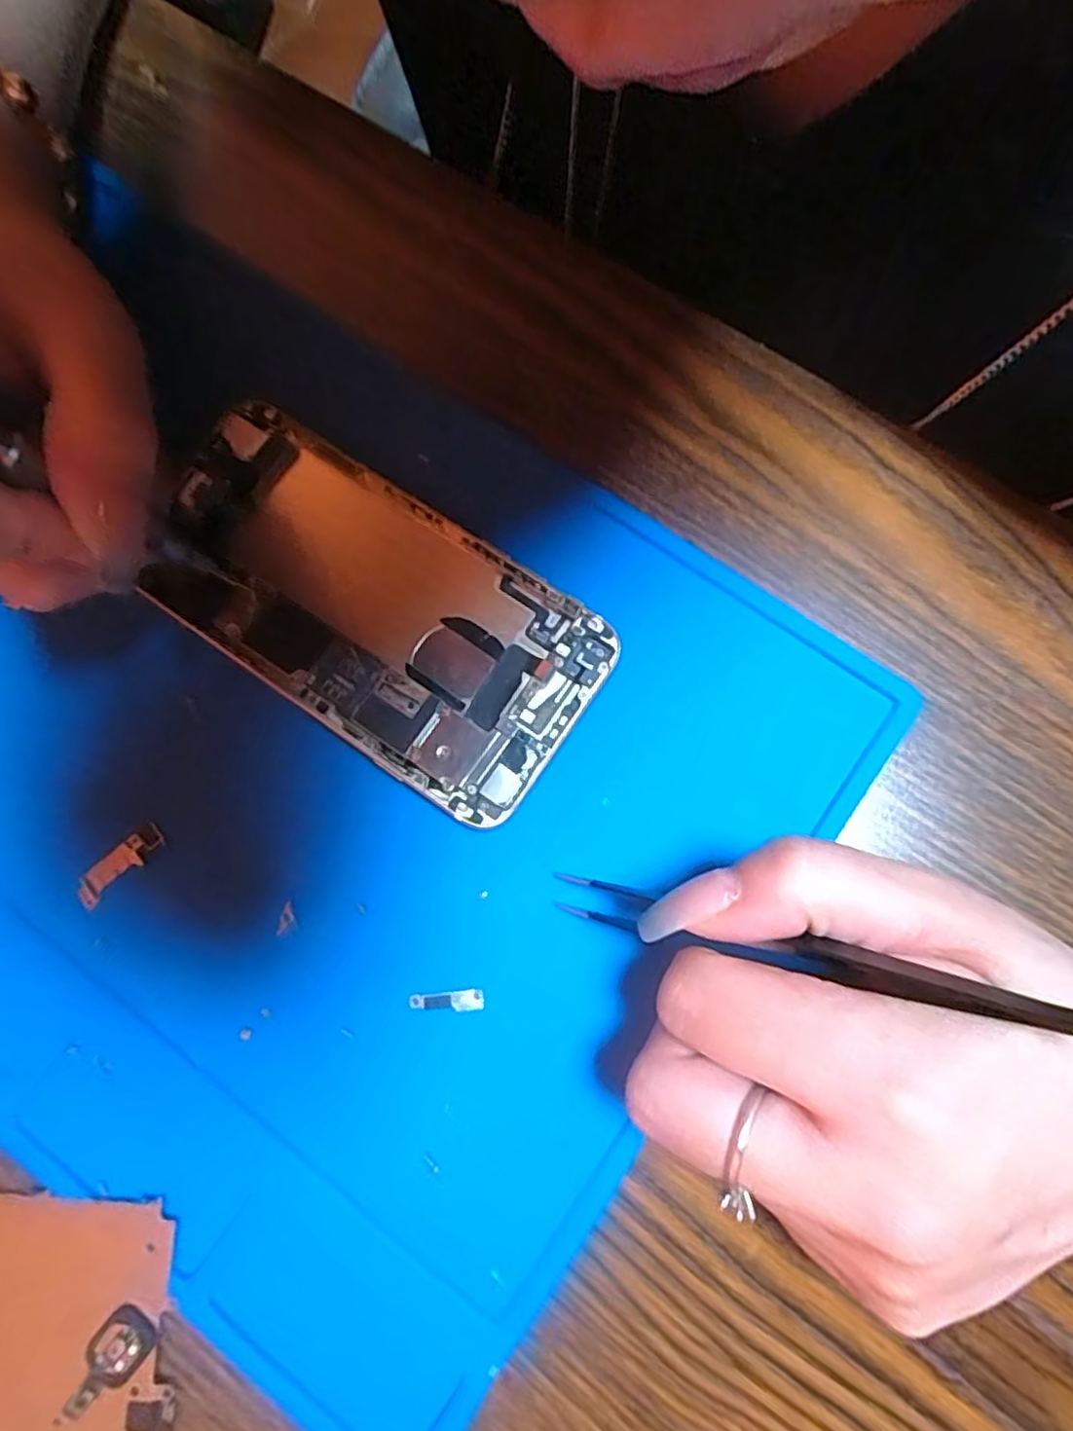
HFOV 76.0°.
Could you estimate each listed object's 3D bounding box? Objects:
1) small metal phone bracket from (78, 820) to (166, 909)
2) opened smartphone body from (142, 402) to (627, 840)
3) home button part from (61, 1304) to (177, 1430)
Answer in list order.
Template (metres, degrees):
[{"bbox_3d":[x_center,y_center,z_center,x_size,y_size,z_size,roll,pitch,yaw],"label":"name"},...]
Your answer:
[{"bbox_3d":[-0.111,0.039,0.181,0.026,0.004,0.008,-44,81,-7],"label":"small metal phone bracket"},{"bbox_3d":[-0.048,-0.030,0.192,0.132,0.007,0.066,34,81,8],"label":"opened smartphone body"},{"bbox_3d":[-0.092,0.152,0.157,0.027,0.005,0.024,29,81,7],"label":"home button part"}]

